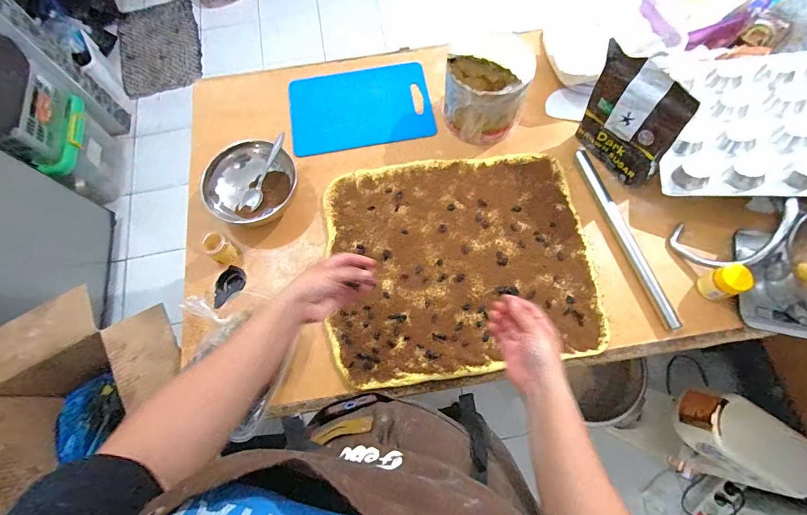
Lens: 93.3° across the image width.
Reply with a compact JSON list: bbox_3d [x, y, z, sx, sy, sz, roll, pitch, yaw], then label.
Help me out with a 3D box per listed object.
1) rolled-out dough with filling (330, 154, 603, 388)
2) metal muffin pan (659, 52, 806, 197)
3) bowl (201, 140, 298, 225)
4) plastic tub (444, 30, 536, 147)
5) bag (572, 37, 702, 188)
[{"bbox_3d":[0.094,0.000,0.672,0.438,0.014,0.390,-7,70,0],"label":"rolled-out dough with filling"},{"bbox_3d":[0.619,-0.236,0.650,0.292,0.033,0.305,6,66,23],"label":"metal muffin pan"},{"bbox_3d":[-0.280,-0.132,0.713,0.138,0.086,0.168,39,76,14],"label":"bowl"},{"bbox_3d":[0.153,-0.314,0.713,0.144,0.149,0.144,-1,70,2],"label":"plastic tub"},{"bbox_3d":[0.373,-0.230,0.644,0.043,0.194,0.175,-36,73,-10],"label":"bag"}]

